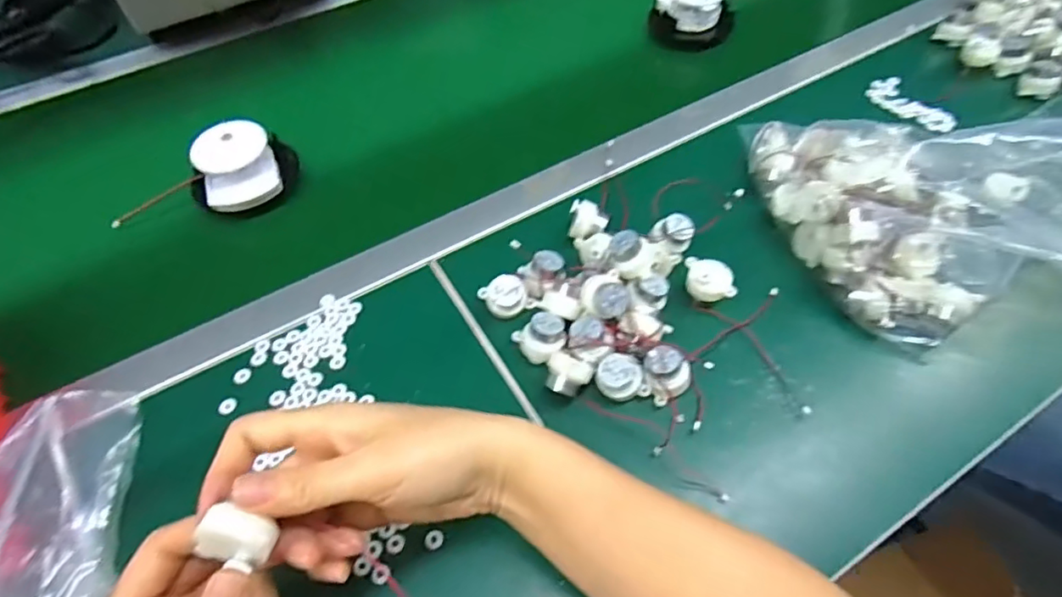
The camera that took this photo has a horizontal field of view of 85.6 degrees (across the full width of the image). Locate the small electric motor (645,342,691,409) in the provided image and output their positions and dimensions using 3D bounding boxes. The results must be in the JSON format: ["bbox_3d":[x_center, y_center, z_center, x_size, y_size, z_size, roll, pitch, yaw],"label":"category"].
[{"bbox_3d":[0.095,0.054,0.408,0.033,0.027,0.033,31,63,21],"label":"small electric motor"}]

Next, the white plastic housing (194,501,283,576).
[{"bbox_3d":[-0.129,0.105,0.255,0.028,0.018,0.020,34,79,-14],"label":"white plastic housing"}]

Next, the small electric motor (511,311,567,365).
[{"bbox_3d":[0.009,0.031,0.424,0.035,0.029,0.033,-1,56,1],"label":"small electric motor"}]

